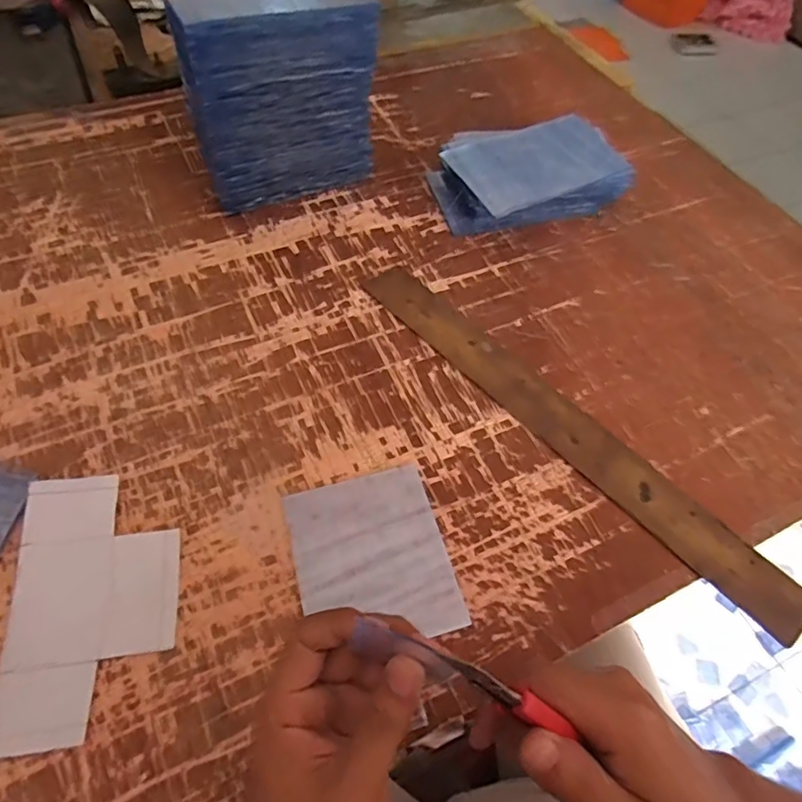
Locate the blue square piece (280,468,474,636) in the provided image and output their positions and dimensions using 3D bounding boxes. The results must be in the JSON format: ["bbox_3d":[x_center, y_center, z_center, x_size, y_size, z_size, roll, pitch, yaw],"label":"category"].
[{"bbox_3d":[-0.021,0.113,0.392,0.105,0.010,0.121,-14,62,-10],"label":"blue square piece"}]

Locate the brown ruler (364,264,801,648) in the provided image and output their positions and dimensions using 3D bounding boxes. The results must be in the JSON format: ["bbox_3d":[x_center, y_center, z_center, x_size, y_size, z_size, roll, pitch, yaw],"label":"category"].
[{"bbox_3d":[0.130,0.015,0.458,0.049,0.005,0.433,-37,66,-23],"label":"brown ruler"}]

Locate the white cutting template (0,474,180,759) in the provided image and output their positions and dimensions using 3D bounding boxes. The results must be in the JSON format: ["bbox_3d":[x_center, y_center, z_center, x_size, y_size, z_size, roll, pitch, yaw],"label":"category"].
[{"bbox_3d":[-0.203,0.129,0.360,0.103,0.007,0.165,-6,62,-7],"label":"white cutting template"}]

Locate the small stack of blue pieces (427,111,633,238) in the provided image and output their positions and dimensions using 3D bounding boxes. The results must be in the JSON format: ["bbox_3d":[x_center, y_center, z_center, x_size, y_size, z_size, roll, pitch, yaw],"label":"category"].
[{"bbox_3d":[0.136,-0.249,0.600,0.194,0.052,0.136,-18,60,-14],"label":"small stack of blue pieces"}]

